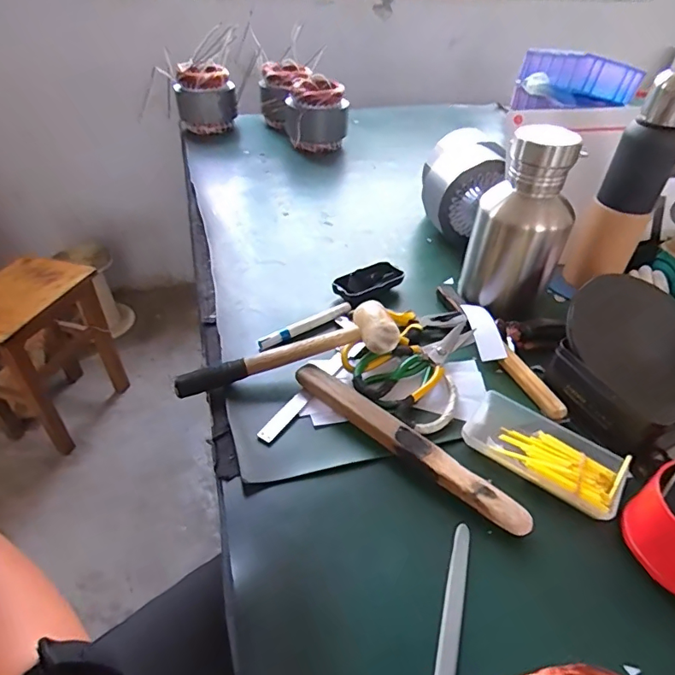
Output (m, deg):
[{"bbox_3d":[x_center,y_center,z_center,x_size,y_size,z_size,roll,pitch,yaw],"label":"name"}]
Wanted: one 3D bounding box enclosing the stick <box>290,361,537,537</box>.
[{"bbox_3d":[0.064,0.104,0.484,0.272,0.018,0.030,30,48,29],"label":"stick"}]

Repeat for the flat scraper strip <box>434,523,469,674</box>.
[{"bbox_3d":[0.095,0.210,0.387,0.015,0.004,0.126,13,41,13],"label":"flat scraper strip"}]

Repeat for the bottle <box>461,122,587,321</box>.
[{"bbox_3d":[0.241,-0.144,0.634,0.096,0.236,0.087,-7,41,-13],"label":"bottle"}]

